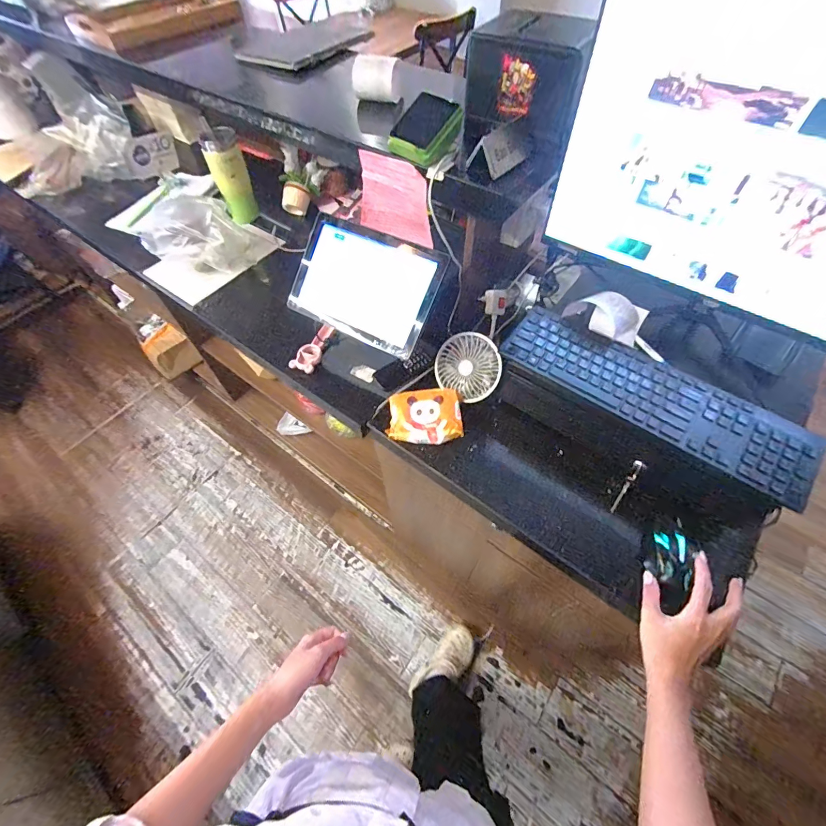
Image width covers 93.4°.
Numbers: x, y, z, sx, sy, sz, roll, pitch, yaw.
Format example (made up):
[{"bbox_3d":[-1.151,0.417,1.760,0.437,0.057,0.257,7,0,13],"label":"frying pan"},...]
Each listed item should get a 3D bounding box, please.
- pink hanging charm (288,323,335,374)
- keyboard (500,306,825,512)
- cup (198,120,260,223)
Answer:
[{"bbox_3d":[-0.203,-0.137,0.809,0.051,0.016,0.130,18,60,13],"label":"pink hanging charm"},{"bbox_3d":[0.345,-0.035,0.578,0.425,0.027,0.120,34,64,21],"label":"keyboard"},{"bbox_3d":[-0.470,-0.609,1.018,0.087,0.205,0.090,-20,59,-11],"label":"cup"}]

